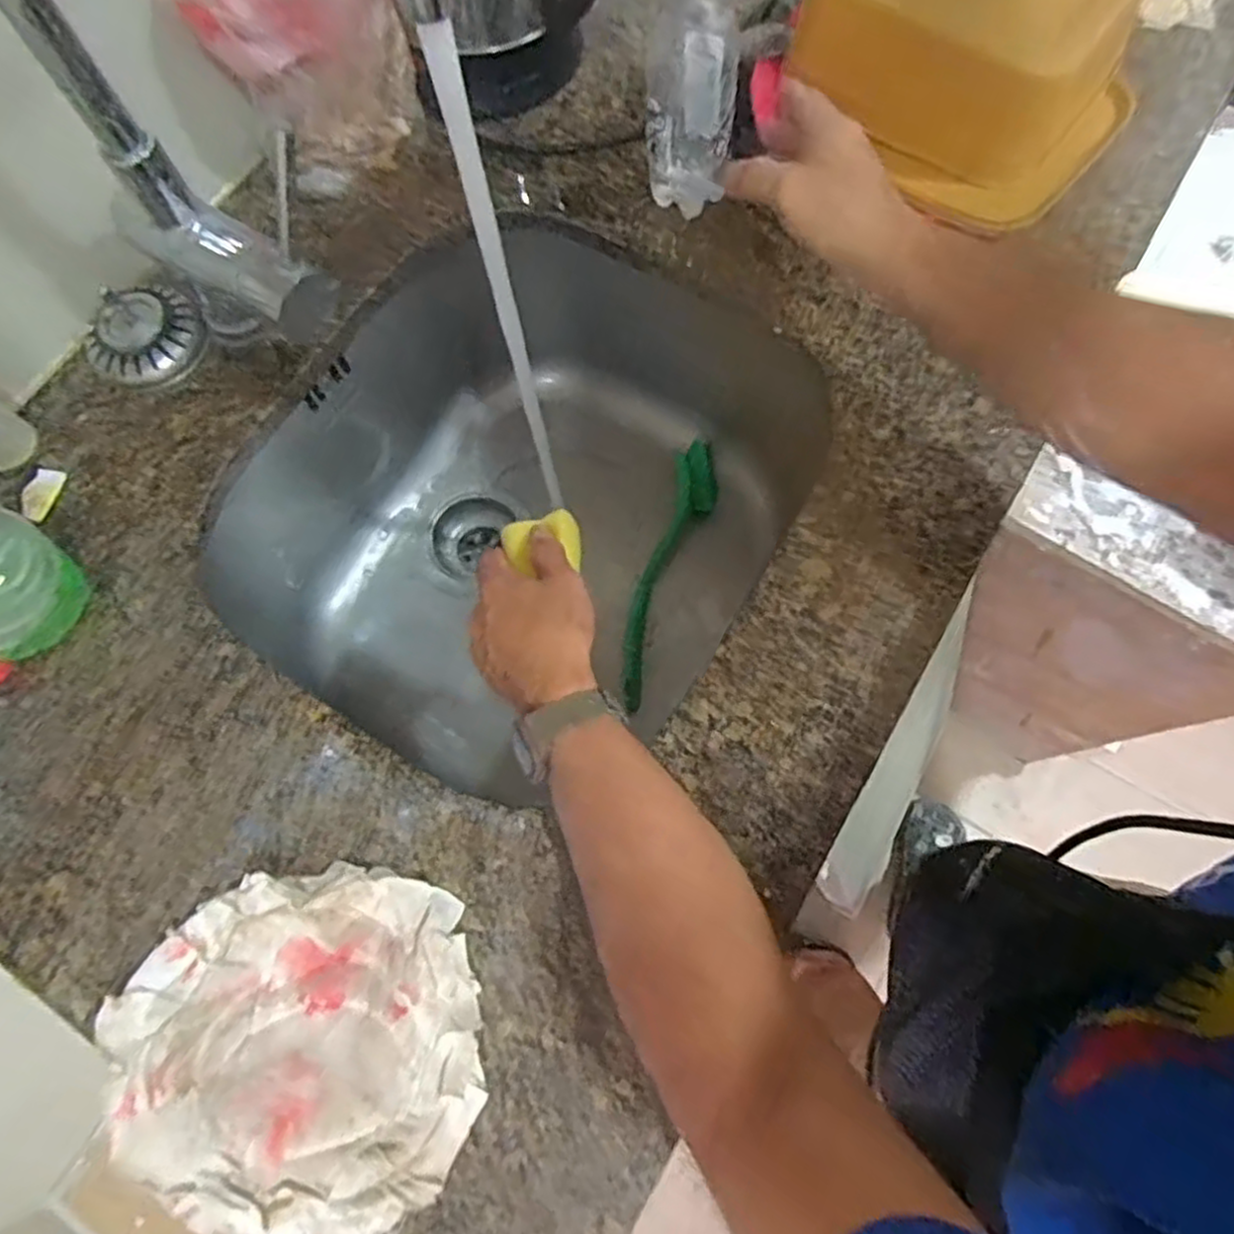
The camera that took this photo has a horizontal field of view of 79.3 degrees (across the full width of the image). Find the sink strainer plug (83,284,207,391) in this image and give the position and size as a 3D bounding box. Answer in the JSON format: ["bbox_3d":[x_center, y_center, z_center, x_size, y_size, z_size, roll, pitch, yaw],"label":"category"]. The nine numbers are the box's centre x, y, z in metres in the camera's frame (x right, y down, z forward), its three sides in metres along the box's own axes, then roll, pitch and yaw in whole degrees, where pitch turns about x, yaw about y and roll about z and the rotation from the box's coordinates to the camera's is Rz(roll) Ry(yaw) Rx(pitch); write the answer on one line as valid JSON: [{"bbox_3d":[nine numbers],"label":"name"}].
[{"bbox_3d":[-0.319,-0.192,0.502,0.066,0.026,0.070,24,75,10],"label":"sink strainer plug"}]

